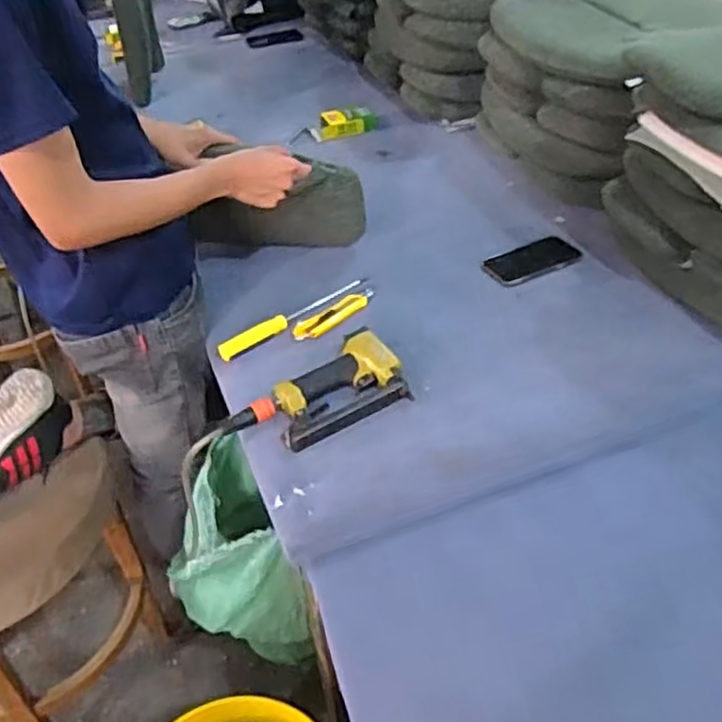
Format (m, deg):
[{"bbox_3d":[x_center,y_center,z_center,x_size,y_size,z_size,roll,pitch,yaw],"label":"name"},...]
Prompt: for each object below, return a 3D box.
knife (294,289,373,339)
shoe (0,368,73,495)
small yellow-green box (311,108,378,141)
[{"bbox_3d":[-0.038,-0.075,1.122,0.160,0.018,0.031,-31,48,-28],"label":"knife"},{"bbox_3d":[-0.572,0.145,1.136,0.090,0.135,0.273,32,77,34],"label":"shoe"},{"bbox_3d":[-0.040,-0.547,1.635,0.156,0.038,0.082,-10,42,-7],"label":"small yellow-green box"}]

